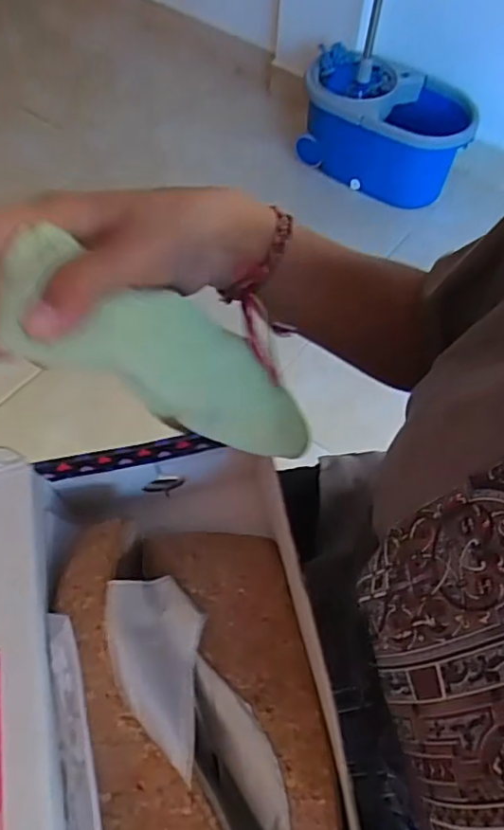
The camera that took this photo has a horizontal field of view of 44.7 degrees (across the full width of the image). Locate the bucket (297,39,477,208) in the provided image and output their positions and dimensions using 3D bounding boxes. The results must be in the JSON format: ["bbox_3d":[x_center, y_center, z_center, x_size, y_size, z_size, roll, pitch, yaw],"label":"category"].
[{"bbox_3d":[0.361,-0.791,1.703,0.448,0.267,0.318,10,58,4],"label":"bucket"}]

